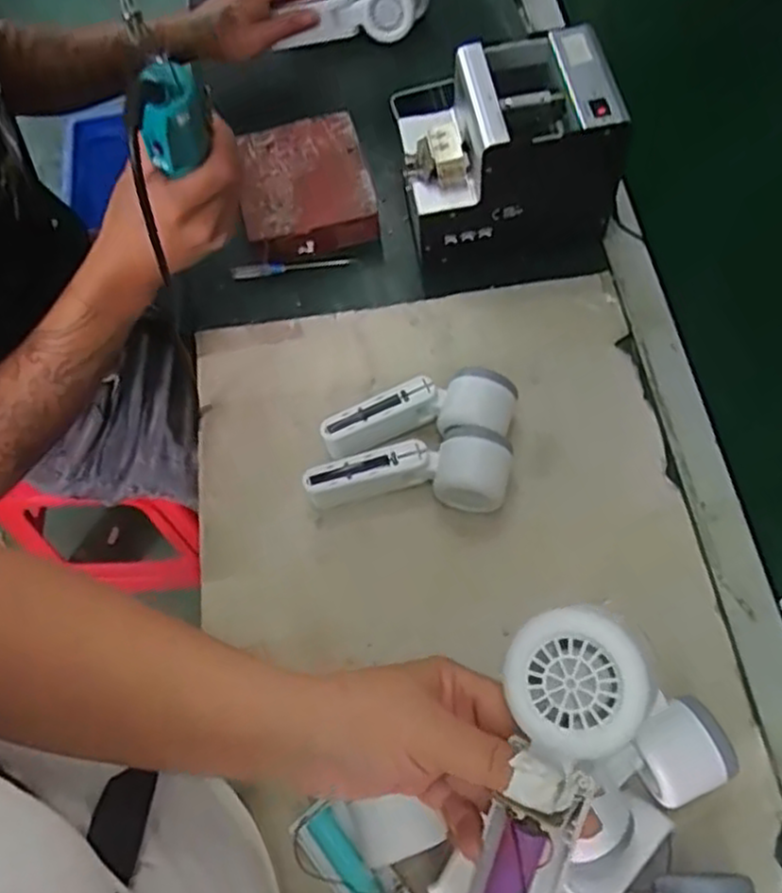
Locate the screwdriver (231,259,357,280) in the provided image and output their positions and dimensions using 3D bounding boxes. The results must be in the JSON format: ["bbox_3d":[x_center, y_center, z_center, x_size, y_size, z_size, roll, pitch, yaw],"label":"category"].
[{"bbox_3d":[-0.097,-0.179,0.728,0.122,0.013,0.007,-9,64,-2],"label":"screwdriver"}]

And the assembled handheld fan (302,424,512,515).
[{"bbox_3d":[0.016,0.018,0.600,0.160,0.045,0.060,3,64,4],"label":"assembled handheld fan"}]

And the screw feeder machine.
[{"bbox_3d":[0.104,-0.256,0.668,0.175,0.148,0.146,-11,64,-3],"label":"screw feeder machine"}]

